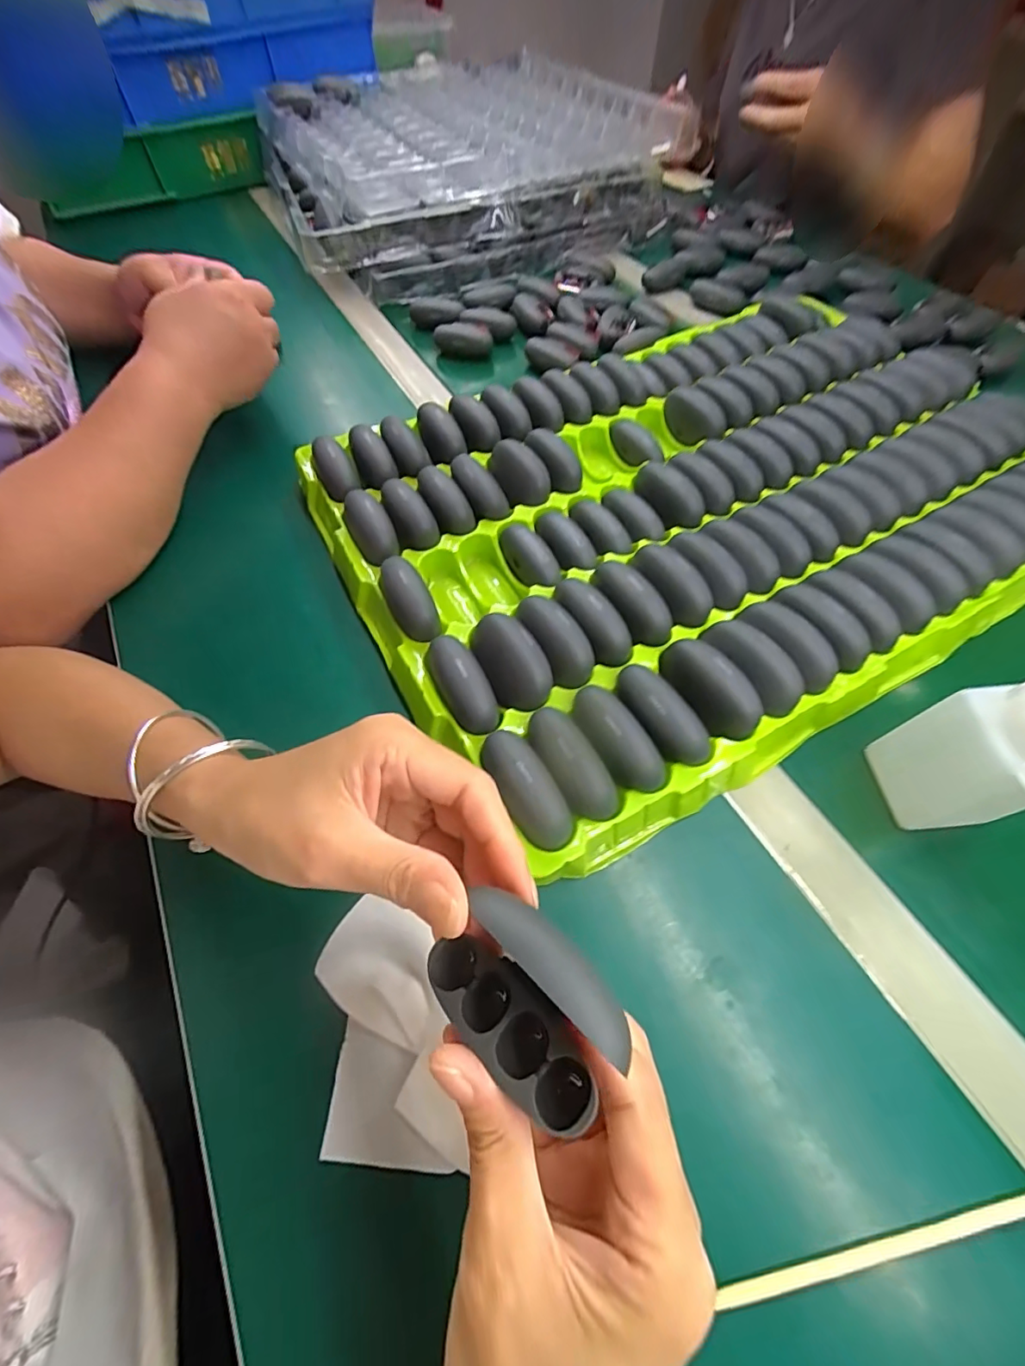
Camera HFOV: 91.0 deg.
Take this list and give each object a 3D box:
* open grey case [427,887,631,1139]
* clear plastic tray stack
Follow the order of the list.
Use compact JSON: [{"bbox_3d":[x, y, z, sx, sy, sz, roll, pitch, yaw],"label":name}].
[{"bbox_3d":[0.003,0.095,0.152,0.061,0.031,0.040,37,66,22],"label":"open grey case"},{"bbox_3d":[-0.077,-0.715,0.689,0.479,0.108,0.461,-18,60,-11],"label":"clear plastic tray stack"}]

